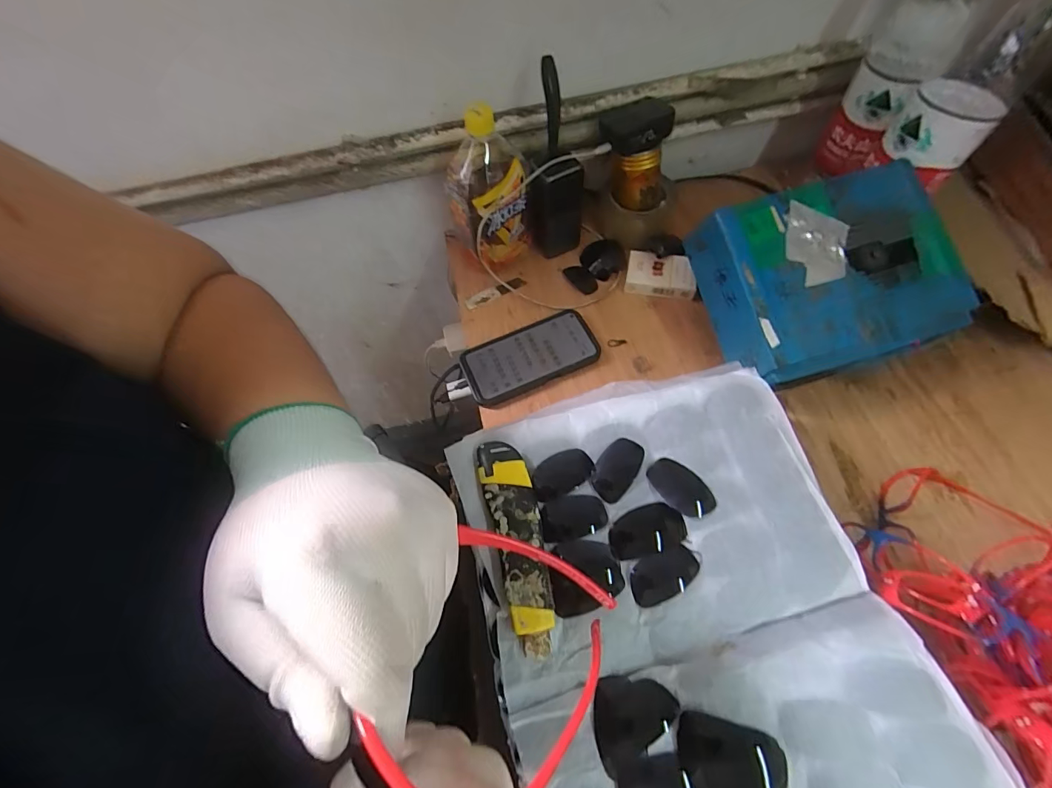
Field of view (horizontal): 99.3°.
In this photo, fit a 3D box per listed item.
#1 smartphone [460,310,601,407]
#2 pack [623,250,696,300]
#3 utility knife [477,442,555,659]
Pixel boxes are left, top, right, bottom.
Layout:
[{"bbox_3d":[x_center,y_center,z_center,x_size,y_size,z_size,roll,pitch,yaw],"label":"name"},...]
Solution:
[{"bbox_3d":[0.006,-0.047,0.555,0.165,0.013,0.081,-22,63,-8],"label":"smartphone"},{"bbox_3d":[0.179,-0.156,0.594,0.087,0.026,0.056,10,64,8],"label":"pack"},{"bbox_3d":[-0.005,0.111,0.341,0.037,0.018,0.154,-15,63,-3],"label":"utility knife"}]

